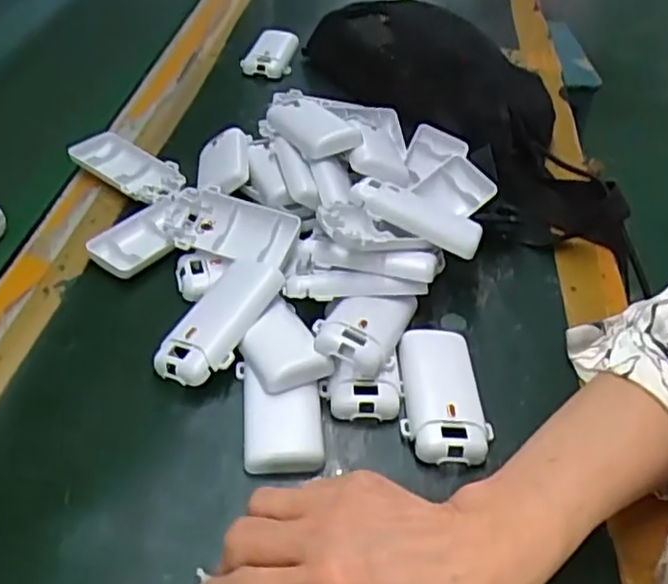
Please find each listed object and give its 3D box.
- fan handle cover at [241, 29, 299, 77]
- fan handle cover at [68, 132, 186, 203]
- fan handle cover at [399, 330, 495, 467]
[{"bbox_3d":[-0.068,-0.258,0.731,0.049,0.024,0.077,11,43,5],"label":"fan handle cover"},{"bbox_3d":[-0.162,-0.101,0.539,0.094,0.016,0.047,28,48,22],"label":"fan handle cover"},{"bbox_3d":[0.064,0.059,0.398,0.048,0.018,0.094,1,43,-5],"label":"fan handle cover"}]

